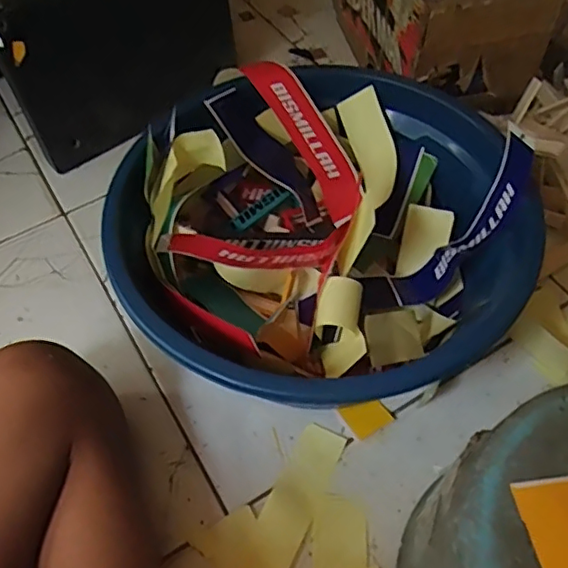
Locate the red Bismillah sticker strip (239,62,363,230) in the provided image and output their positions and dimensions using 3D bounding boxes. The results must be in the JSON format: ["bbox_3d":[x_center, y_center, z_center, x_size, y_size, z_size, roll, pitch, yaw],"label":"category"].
[{"bbox_3d":[0.025,-0.148,0.598,0.043,0.022,0.180,-31,89,-19],"label":"red Bismillah sticker strip"}]

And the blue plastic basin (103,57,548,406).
[{"bbox_3d":[0.030,-0.043,0.536,0.330,0.132,0.337,-1,55,2],"label":"blue plastic basin"}]

